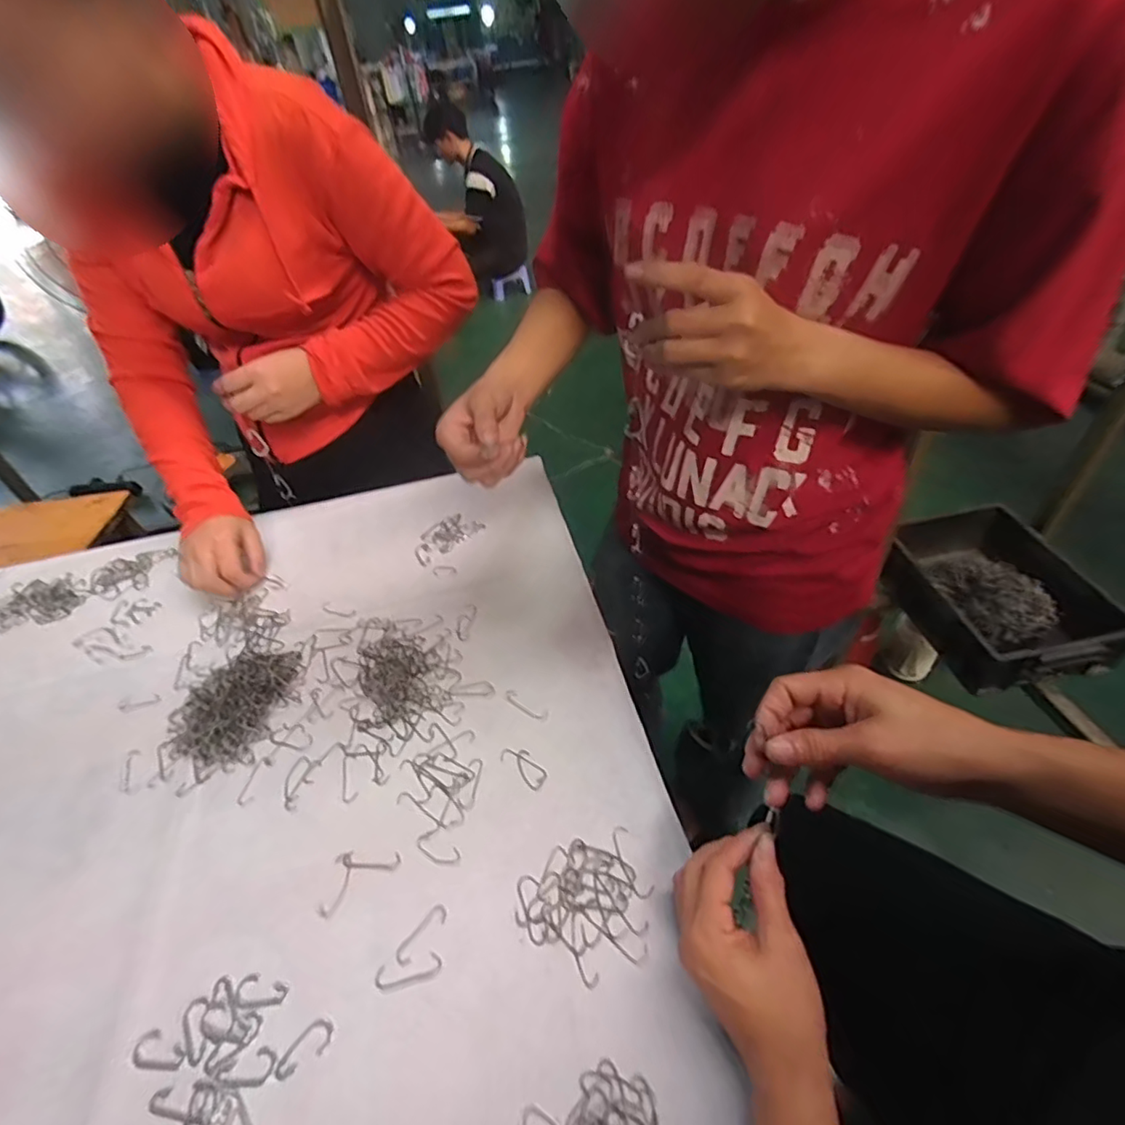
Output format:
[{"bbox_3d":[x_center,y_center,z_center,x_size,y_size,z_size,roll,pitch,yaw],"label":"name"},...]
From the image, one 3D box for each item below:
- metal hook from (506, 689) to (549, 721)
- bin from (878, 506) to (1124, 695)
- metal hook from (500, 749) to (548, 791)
[{"bbox_3d":[-0.034,0.130,0.522,0.049,0.004,0.013,26,52,30],"label":"metal hook"},{"bbox_3d":[0.774,0.057,1.029,0.279,0.121,0.350,-10,45,-3],"label":"bin"},{"bbox_3d":[-0.032,0.169,0.477,0.045,0.004,0.019,30,55,33],"label":"metal hook"}]

